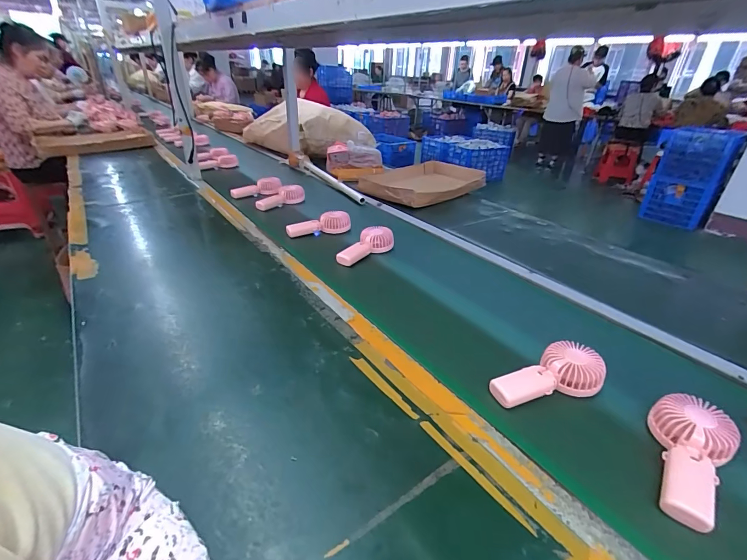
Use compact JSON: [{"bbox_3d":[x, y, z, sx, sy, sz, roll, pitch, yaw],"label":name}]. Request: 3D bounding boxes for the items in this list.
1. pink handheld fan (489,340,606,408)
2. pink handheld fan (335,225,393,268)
[{"bbox_3d":[0.264,0.147,0.550,0.175,0.041,0.082,-13,34,-24],"label":"pink handheld fan"},{"bbox_3d":[-0.029,-0.084,0.947,0.180,0.064,0.064,-23,39,-35],"label":"pink handheld fan"}]

